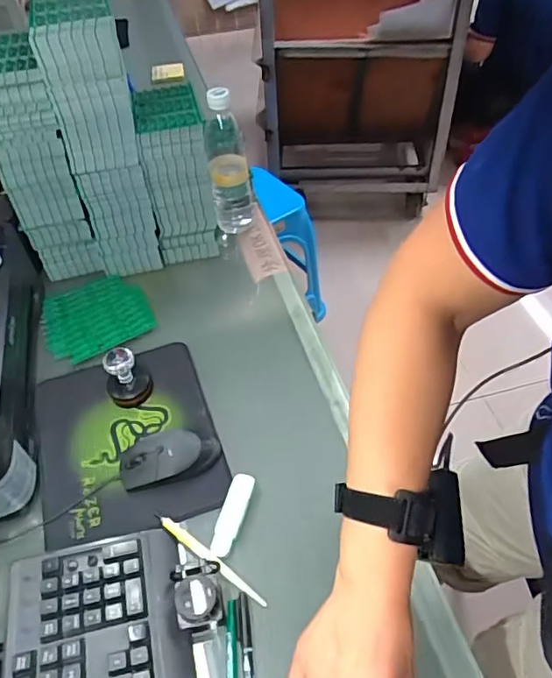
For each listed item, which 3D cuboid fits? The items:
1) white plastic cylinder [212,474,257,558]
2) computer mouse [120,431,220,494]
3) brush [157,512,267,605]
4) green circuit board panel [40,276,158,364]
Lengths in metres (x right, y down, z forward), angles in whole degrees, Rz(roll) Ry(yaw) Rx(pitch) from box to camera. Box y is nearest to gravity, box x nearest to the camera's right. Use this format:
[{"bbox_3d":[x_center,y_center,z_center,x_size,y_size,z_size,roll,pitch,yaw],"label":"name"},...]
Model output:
[{"bbox_3d":[-0.047,0.187,0.569,0.025,0.015,0.086,13,52,13],"label":"white plastic cylinder"},{"bbox_3d":[-0.123,0.137,0.610,0.114,0.035,0.054,-12,50,-7],"label":"computer mouse"},{"bbox_3d":[-0.070,0.223,0.545,0.145,0.010,0.014,31,58,26],"label":"brush"},{"bbox_3d":[-0.264,-0.035,0.776,0.149,0.019,0.136,-21,52,-14],"label":"green circuit board panel"}]

